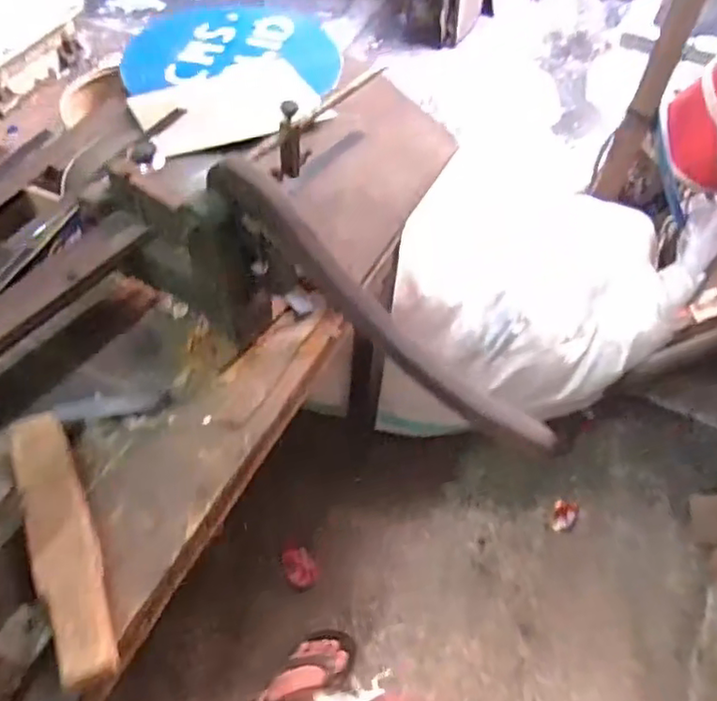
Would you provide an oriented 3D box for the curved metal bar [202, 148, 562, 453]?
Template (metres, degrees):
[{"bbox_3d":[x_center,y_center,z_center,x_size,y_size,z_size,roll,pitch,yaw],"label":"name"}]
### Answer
[{"bbox_3d":[0.017,-0.039,0.617,0.420,0.069,0.024,42,60,-1],"label":"curved metal bar"}]

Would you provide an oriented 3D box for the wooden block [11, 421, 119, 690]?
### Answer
[{"bbox_3d":[-0.295,0.185,0.617,0.054,0.033,0.280,-21,58,-17],"label":"wooden block"}]

